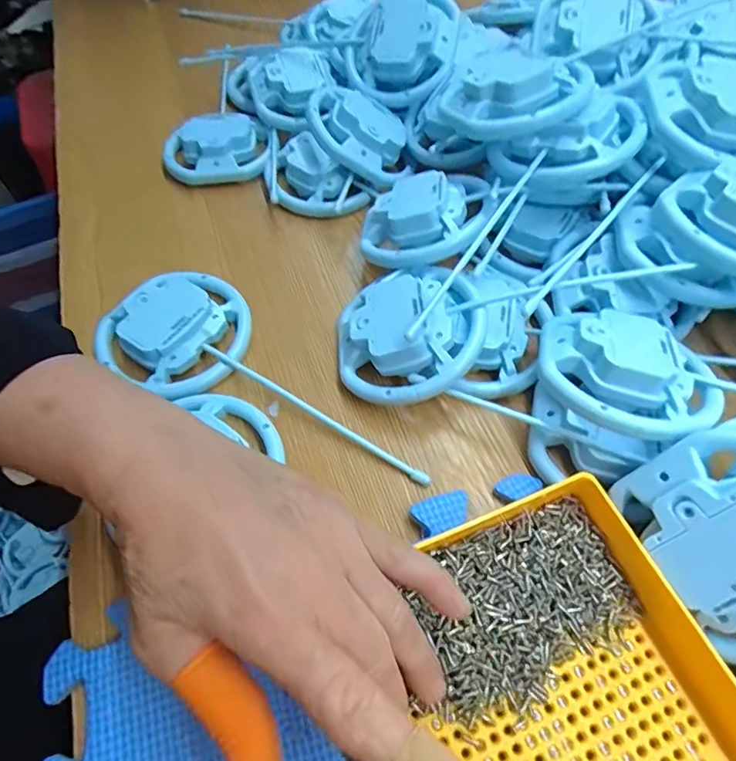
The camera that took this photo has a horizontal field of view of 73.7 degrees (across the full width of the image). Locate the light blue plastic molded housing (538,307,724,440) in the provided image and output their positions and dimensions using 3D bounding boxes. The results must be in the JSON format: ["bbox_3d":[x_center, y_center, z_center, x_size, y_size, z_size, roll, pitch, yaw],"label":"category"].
[{"bbox_3d":[0.147,-0.005,0.274,0.096,0.026,0.079,22,62,14],"label":"light blue plastic molded housing"}]

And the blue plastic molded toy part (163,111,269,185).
[{"bbox_3d":[-0.135,-0.211,0.445,0.095,0.032,0.065,-23,61,-11],"label":"blue plastic molded toy part"}]

